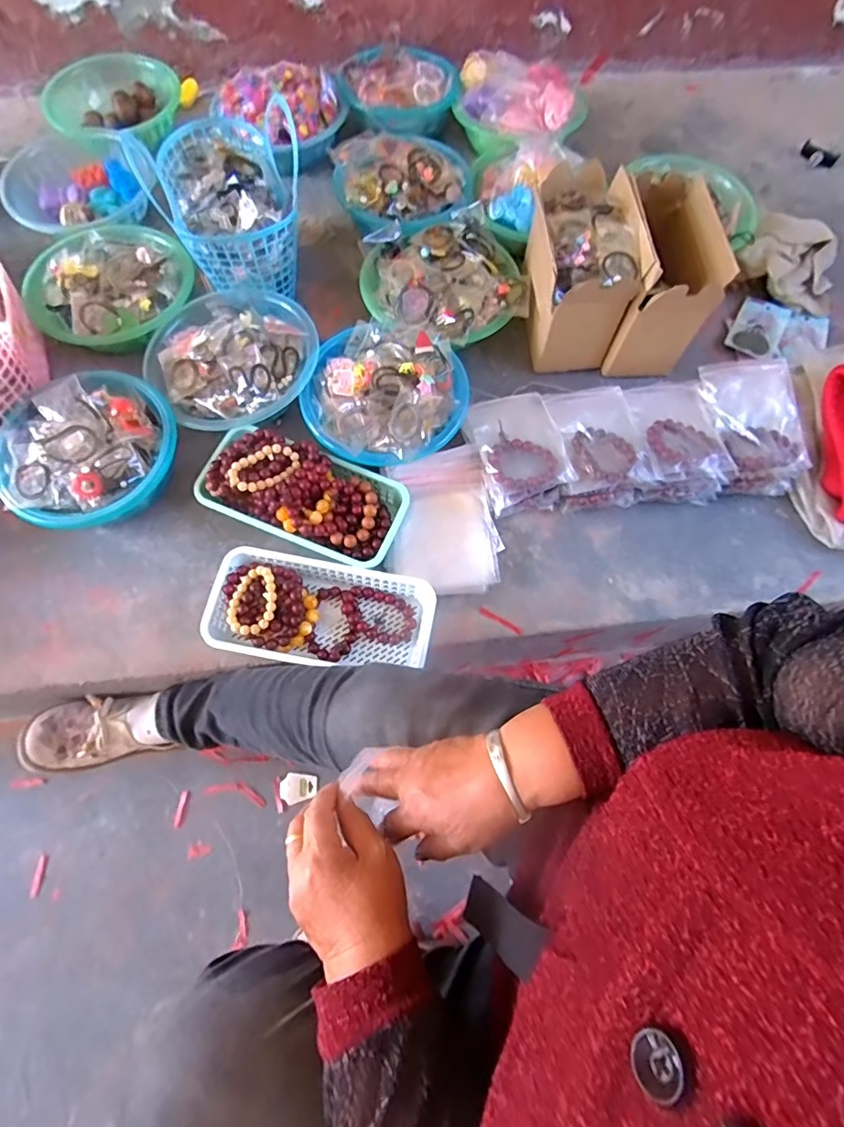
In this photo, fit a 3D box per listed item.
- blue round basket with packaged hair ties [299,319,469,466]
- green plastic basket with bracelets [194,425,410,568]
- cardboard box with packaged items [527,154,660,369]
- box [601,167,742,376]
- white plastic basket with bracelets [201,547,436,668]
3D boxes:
[{"bbox_3d":[-0.055,-0.234,0.730,0.207,0.073,0.210,1,68,-1],"label":"blue round basket with packaged hair ties"},{"bbox_3d":[-0.157,-0.091,0.690,0.258,0.078,0.126,21,69,6],"label":"green plastic basket with bracelets"},{"bbox_3d":[0.231,-0.429,0.779,0.134,0.173,0.212,2,68,-1],"label":"cardboard box with packaged items"},{"bbox_3d":[0.339,-0.420,0.781,0.113,0.191,0.235,2,68,-1],"label":"box"},{"bbox_3d":[-0.124,0.062,0.656,0.270,0.056,0.137,5,68,0],"label":"white plastic basket with bracelets"}]

